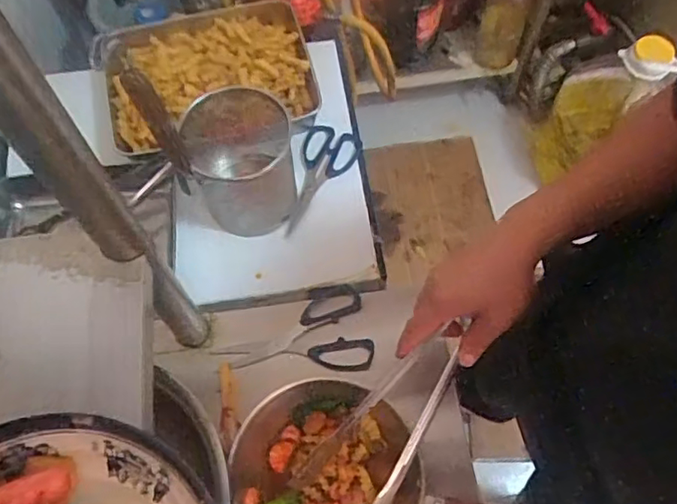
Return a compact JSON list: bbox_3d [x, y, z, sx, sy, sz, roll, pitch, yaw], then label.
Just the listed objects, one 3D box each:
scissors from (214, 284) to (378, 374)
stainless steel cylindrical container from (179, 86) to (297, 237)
[{"bbox_3d":[-0.052,0.092,0.687,0.172,0.009,0.103,-8,65,-1],"label":"scissors"},{"bbox_3d":[-0.125,-0.120,0.805,0.137,0.132,0.140,-1,65,2],"label":"stainless steel cylindrical container"}]

